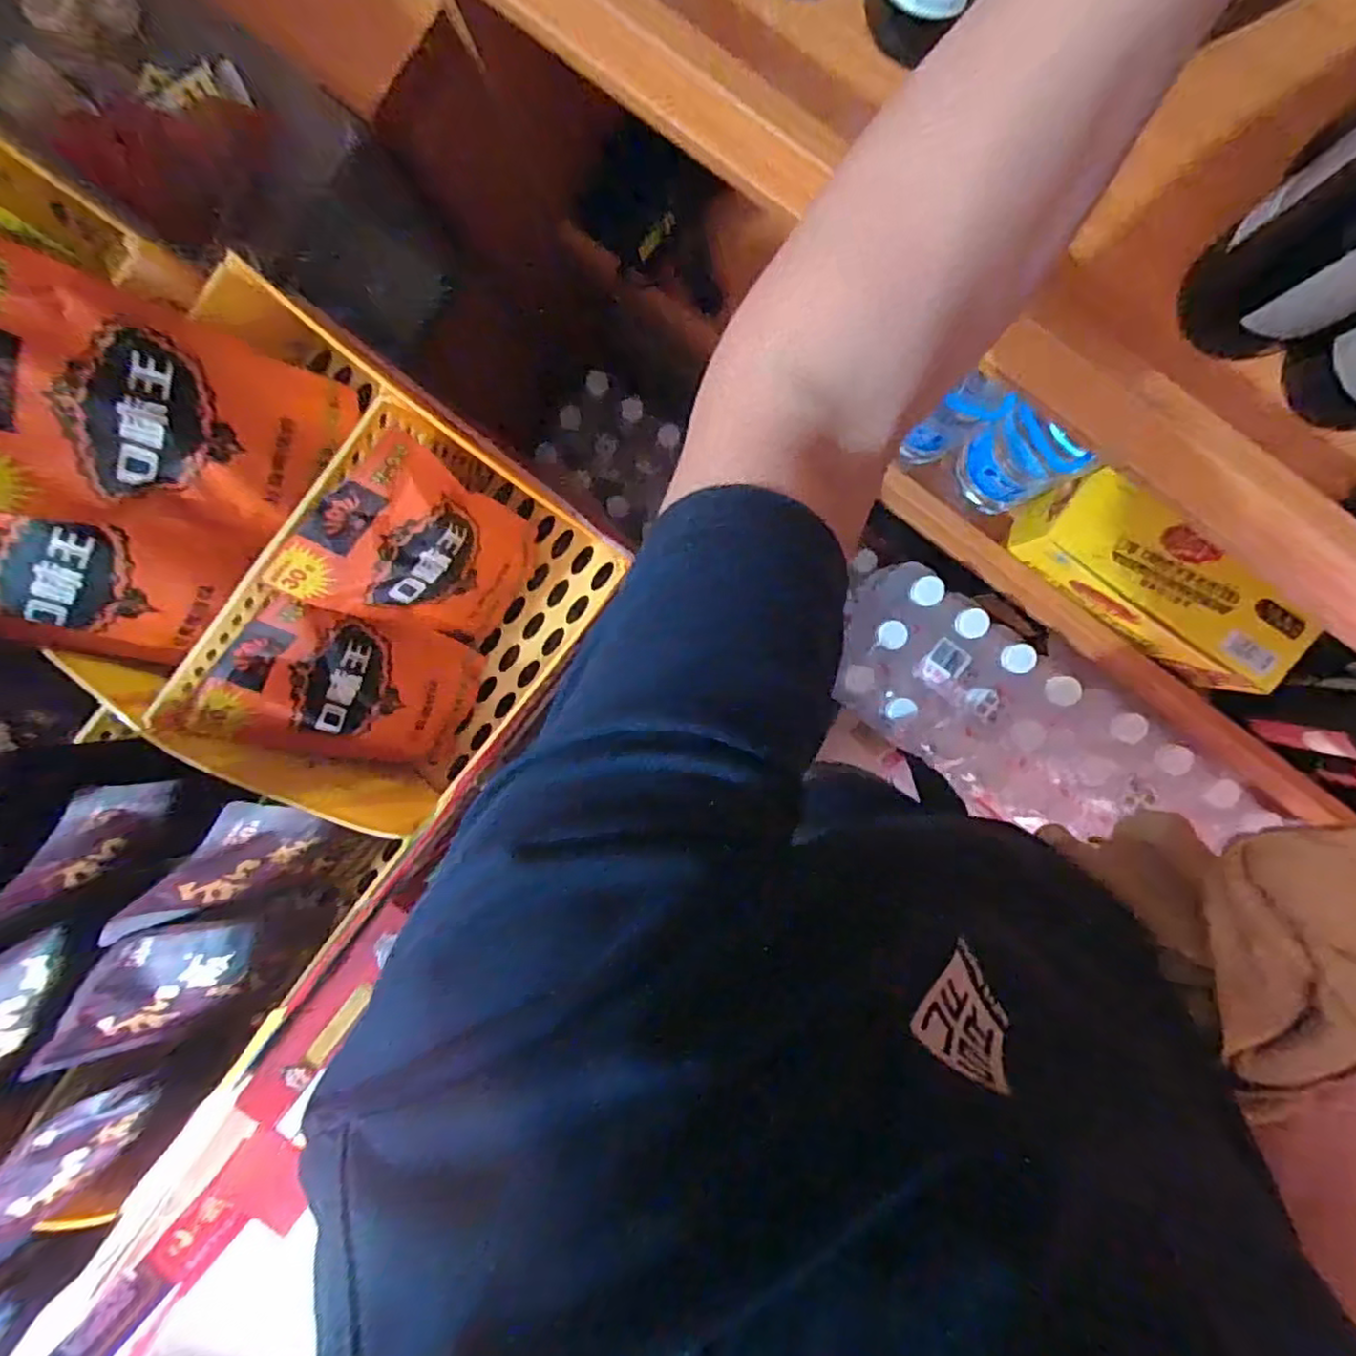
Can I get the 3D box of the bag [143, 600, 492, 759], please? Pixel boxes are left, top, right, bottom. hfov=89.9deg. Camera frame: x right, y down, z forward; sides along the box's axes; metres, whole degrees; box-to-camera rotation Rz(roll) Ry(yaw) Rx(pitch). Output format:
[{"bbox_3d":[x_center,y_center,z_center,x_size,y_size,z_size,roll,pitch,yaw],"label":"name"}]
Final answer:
[{"bbox_3d":[-0.273,0.009,0.573,0.027,0.226,0.122,21,93,42],"label":"bag"}]

